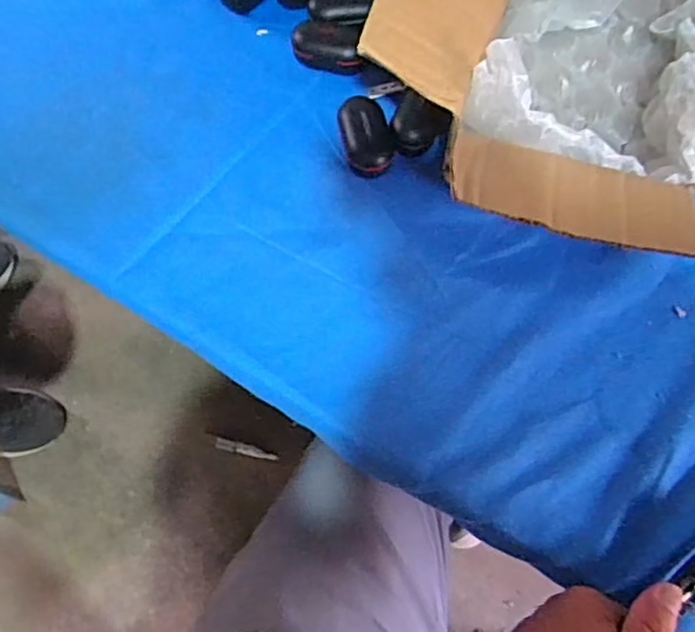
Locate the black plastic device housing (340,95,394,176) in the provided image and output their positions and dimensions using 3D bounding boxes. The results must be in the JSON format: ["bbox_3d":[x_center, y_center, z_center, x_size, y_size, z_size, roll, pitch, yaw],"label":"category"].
[{"bbox_3d":[0.014,-0.144,0.502,0.036,0.026,0.063,-16,68,-6],"label":"black plastic device housing"}]

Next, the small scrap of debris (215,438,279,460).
[{"bbox_3d":[-0.167,0.222,1.047,0.112,0.004,0.019,12,74,14],"label":"small scrap of debris"}]

